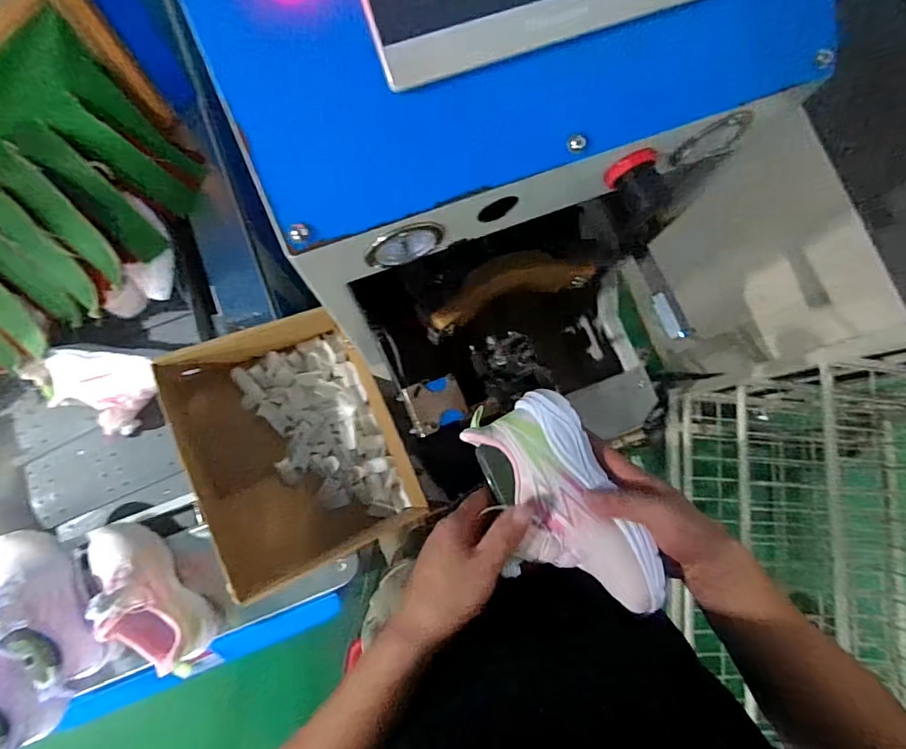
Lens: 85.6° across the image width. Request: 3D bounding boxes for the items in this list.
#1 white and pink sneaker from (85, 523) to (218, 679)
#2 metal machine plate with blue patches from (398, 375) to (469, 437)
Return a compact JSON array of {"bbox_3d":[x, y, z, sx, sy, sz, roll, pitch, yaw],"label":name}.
[{"bbox_3d":[-0.414,0.293,0.634,0.078,0.125,0.222,-41,86,-8],"label":"white and pink sneaker"},{"bbox_3d":[-0.020,0.034,0.549,0.065,0.015,0.055,-20,83,-6],"label":"metal machine plate with blue patches"}]

